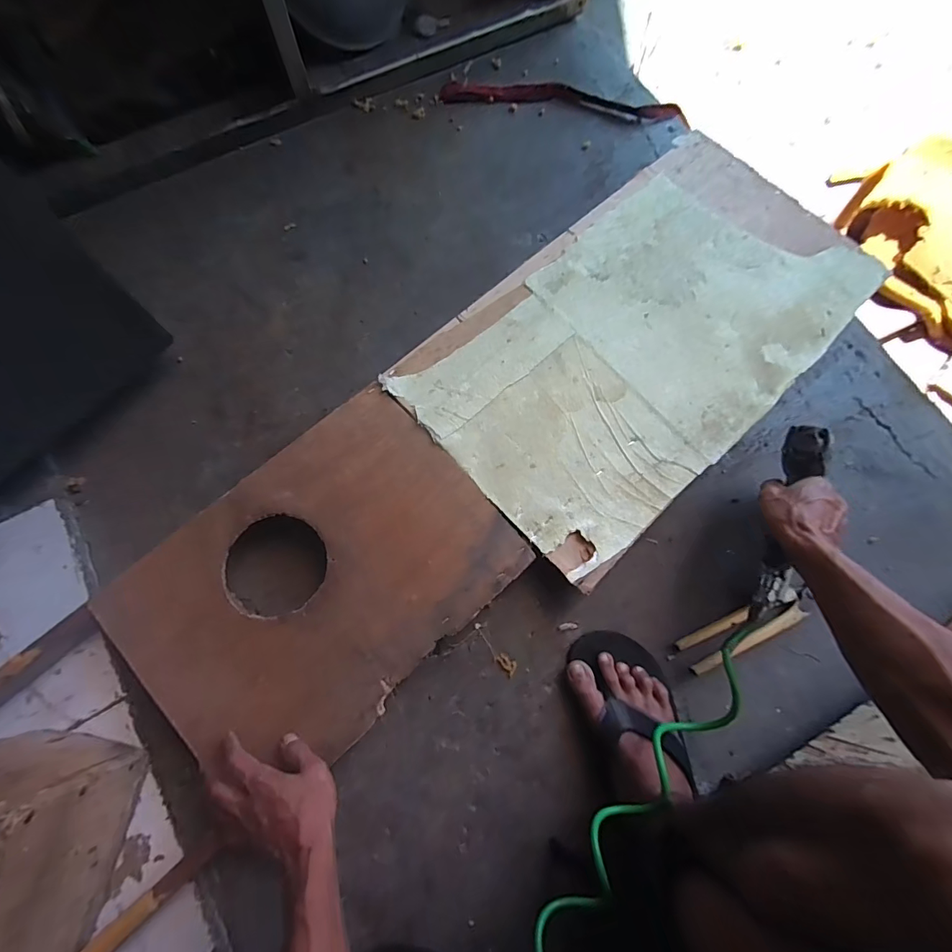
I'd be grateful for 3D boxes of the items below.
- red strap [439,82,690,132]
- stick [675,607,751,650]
[{"bbox_3d":[0.171,-0.710,0.838,0.469,0.027,0.055,8,81,1],"label":"red strap"},{"bbox_3d":[0.316,0.203,0.587,0.109,0.017,0.012,-24,77,-7],"label":"stick"}]

